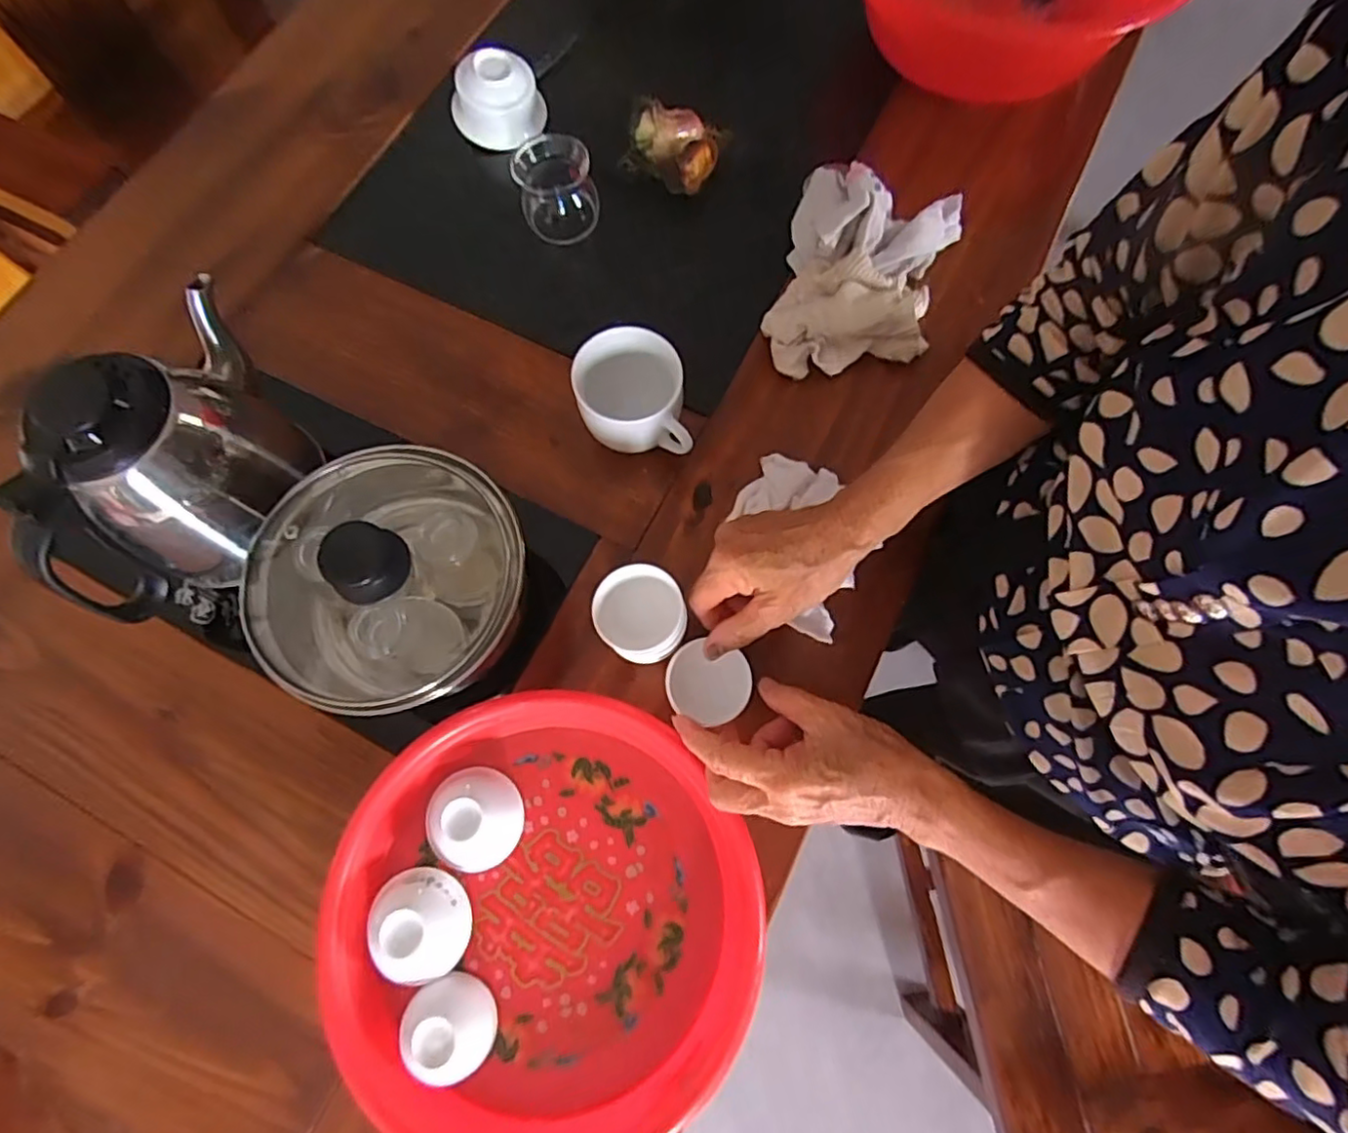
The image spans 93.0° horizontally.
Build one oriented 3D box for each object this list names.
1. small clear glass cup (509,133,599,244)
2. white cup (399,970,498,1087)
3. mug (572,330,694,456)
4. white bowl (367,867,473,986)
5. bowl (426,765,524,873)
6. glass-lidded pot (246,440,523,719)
[{"bbox_3d":[-0.099,-0.321,0.546,0.065,0.056,0.056,-6,73,0],"label":"small clear glass cup"},{"bbox_3d":[-0.130,0.268,0.370,0.050,0.025,0.049,0,73,2],"label":"white cup"},{"bbox_3d":[-0.030,-0.118,0.469,0.073,0.067,0.082,-9,73,-1],"label":"mug"},{"bbox_3d":[-0.152,0.215,0.383,0.057,0.034,0.058,0,73,2],"label":"white bowl"},{"bbox_3d":[-0.127,0.159,0.405,0.057,0.025,0.060,0,73,2],"label":"bowl"},{"bbox_3d":[-0.178,0.004,0.406,0.145,0.125,0.153,0,73,2],"label":"glass-lidded pot"}]

